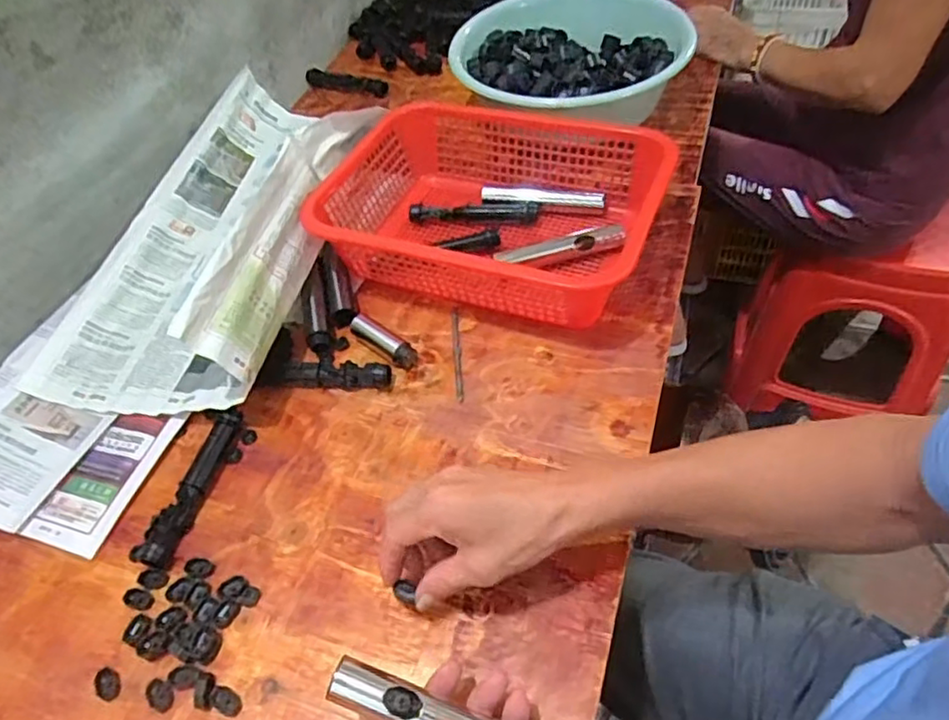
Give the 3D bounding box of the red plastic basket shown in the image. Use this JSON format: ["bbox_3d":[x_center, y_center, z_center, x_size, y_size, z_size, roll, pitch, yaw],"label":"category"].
[{"bbox_3d":[0.009,-0.158,0.678,0.319,0.110,0.242,14,53,19],"label":"red plastic basket"}]

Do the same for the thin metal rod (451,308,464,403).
[{"bbox_3d":[-0.017,-0.007,0.617,0.008,0.009,0.118,-5,48,1],"label":"thin metal rod"}]

